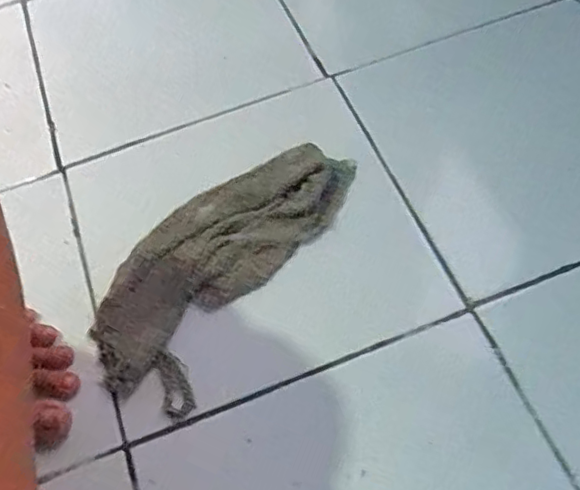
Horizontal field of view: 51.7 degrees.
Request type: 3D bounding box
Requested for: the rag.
[{"bbox_3d":[-0.066,0.007,0.542,0.130,0.018,0.281,30,68,20],"label":"rag"}]

